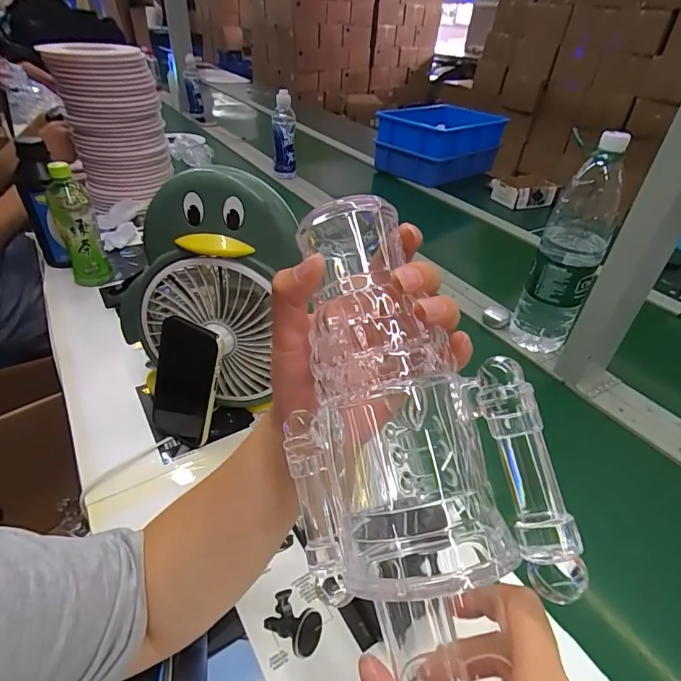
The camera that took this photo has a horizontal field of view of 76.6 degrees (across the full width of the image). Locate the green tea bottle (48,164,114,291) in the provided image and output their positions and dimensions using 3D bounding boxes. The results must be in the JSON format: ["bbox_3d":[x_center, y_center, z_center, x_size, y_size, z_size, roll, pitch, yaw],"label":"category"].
[{"bbox_3d":[-0.453,-0.197,0.740,0.061,0.192,0.069,-20,44,-29],"label":"green tea bottle"}]

